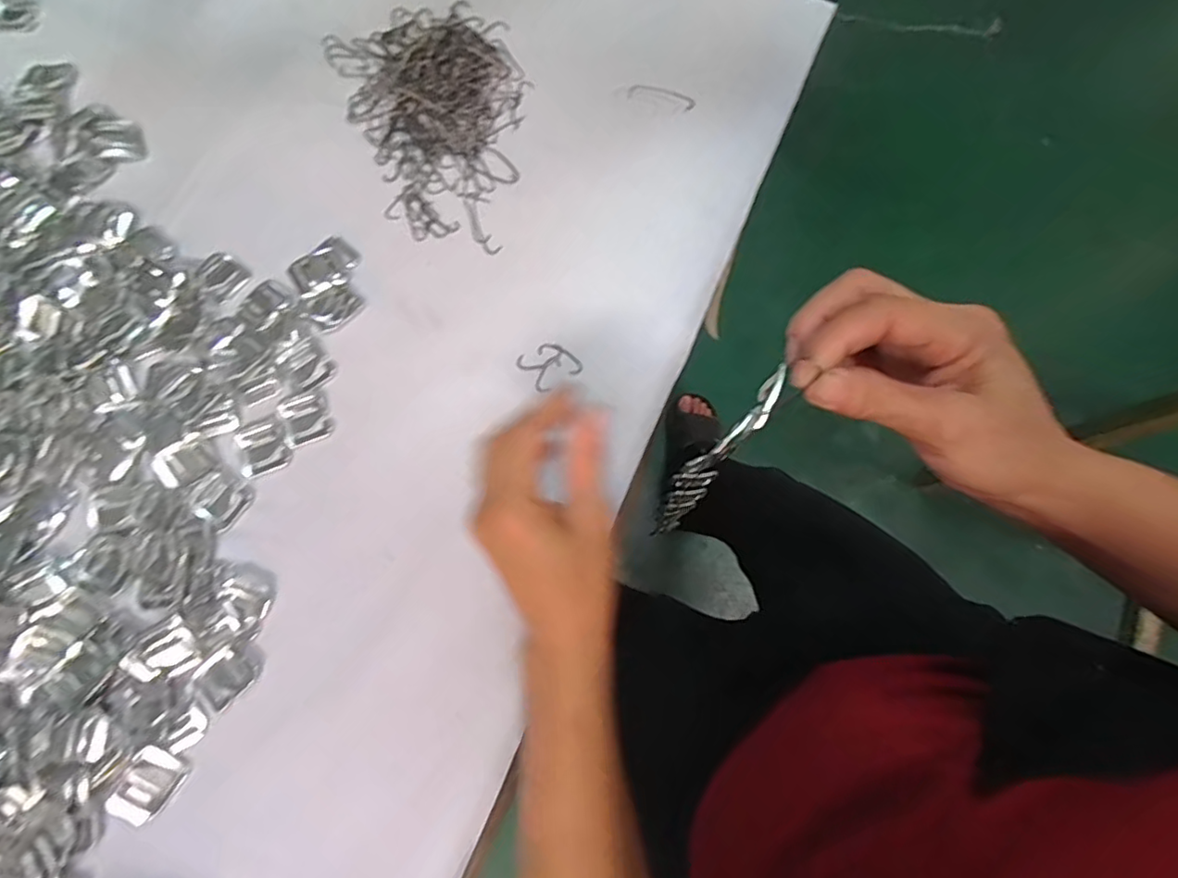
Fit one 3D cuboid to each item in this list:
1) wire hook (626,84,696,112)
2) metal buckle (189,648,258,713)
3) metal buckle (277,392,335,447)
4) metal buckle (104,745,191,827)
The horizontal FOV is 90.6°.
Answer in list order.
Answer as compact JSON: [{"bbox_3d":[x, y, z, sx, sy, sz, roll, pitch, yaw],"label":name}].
[{"bbox_3d":[0.057,-0.268,0.454,0.053,0.004,0.016,15,77,3],"label":"wire hook"},{"bbox_3d":[-0.220,0.143,0.352,0.034,0.004,0.028,-41,80,-9],"label":"metal buckle"},{"bbox_3d":[-0.190,-0.014,0.389,0.029,0.004,0.033,-23,78,-5],"label":"metal buckle"},{"bbox_3d":[-0.252,0.198,0.332,0.029,0.007,0.036,34,79,8],"label":"metal buckle"}]

